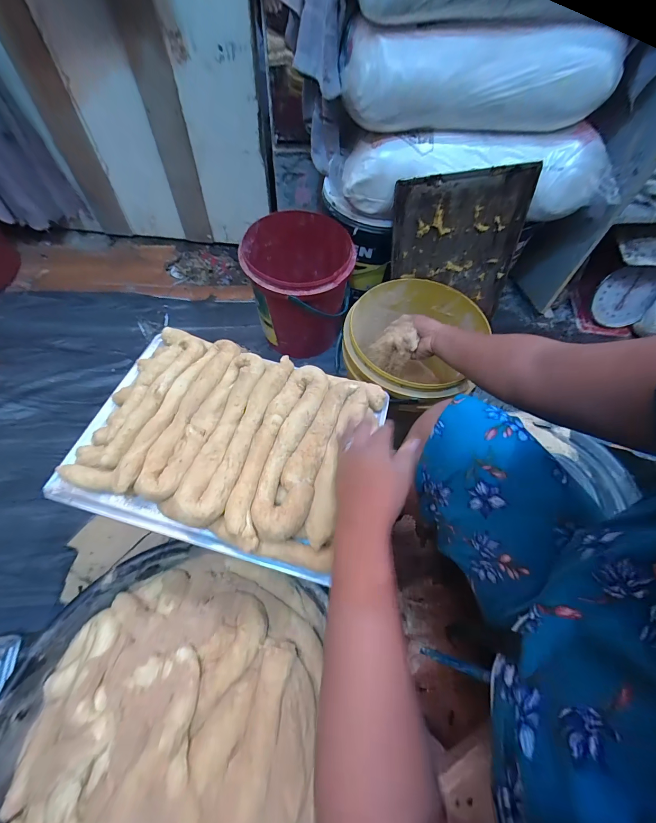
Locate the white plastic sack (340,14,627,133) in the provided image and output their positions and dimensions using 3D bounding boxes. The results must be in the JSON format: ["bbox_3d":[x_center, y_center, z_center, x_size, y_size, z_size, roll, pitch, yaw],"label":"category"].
[{"bbox_3d":[0.287,-0.652,0.626,0.502,0.151,0.183,-6,61,-6],"label":"white plastic sack"}]

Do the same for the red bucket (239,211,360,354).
[{"bbox_3d":[-0.085,-0.337,0.917,0.286,0.284,0.265,11,60,4],"label":"red bucket"}]

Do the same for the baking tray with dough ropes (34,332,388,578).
[{"bbox_3d":[-0.160,0.033,0.500,0.421,0.063,0.307,15,61,6],"label":"baking tray with dough ropes"}]

